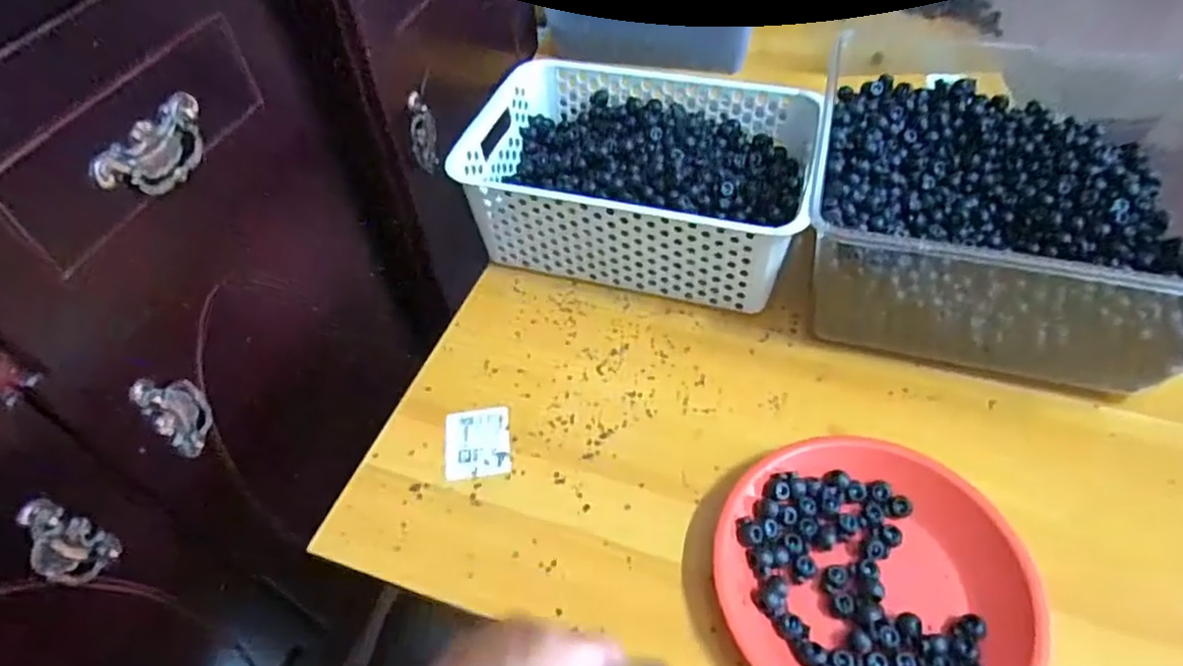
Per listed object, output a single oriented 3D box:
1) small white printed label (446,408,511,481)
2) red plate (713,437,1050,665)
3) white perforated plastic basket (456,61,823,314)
[{"bbox_3d":[-0.090,0.085,0.529,0.051,0.004,0.061,-7,50,-2],"label":"small white printed label"},{"bbox_3d":[0.178,0.160,0.434,0.184,0.032,0.190,-2,50,2],"label":"red plate"},{"bbox_3d":[0.044,-0.147,0.647,0.298,0.107,0.213,13,52,14],"label":"white perforated plastic basket"}]

